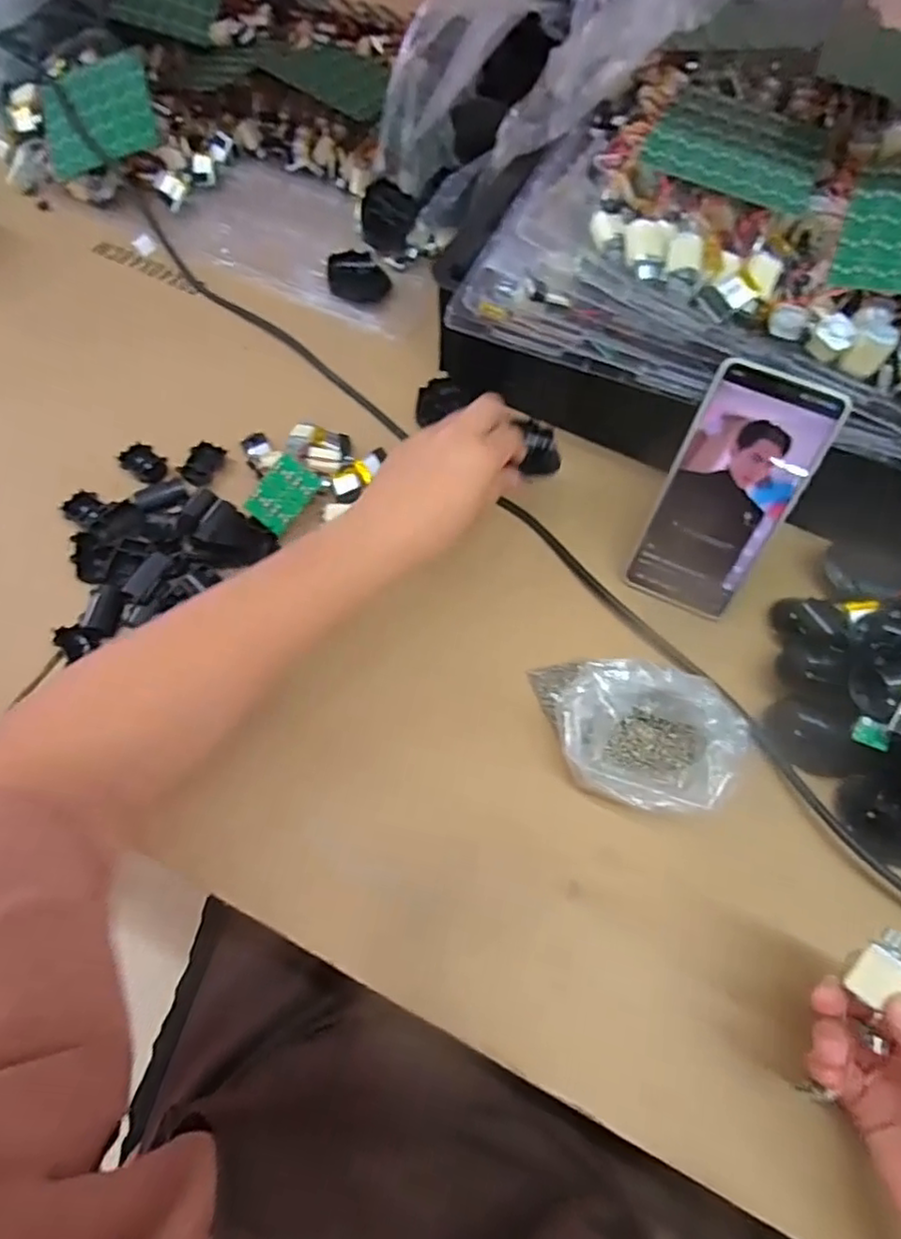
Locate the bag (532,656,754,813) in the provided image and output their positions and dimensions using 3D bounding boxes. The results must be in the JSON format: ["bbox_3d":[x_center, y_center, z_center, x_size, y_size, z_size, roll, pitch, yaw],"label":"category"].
[{"bbox_3d":[0.113,0.070,0.410,0.126,0.050,0.085,22,65,9],"label":"bag"}]

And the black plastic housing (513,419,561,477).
[{"bbox_3d":[0.064,-0.123,0.463,0.026,0.013,0.047,4,56,0],"label":"black plastic housing"}]

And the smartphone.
[{"bbox_3d":[0.183,-0.079,0.435,0.079,0.166,0.009,24,35,10],"label":"smartphone"}]

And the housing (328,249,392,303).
[{"bbox_3d":[-0.087,-0.323,0.617,0.057,0.018,0.052,0,63,-2],"label":"housing"}]

